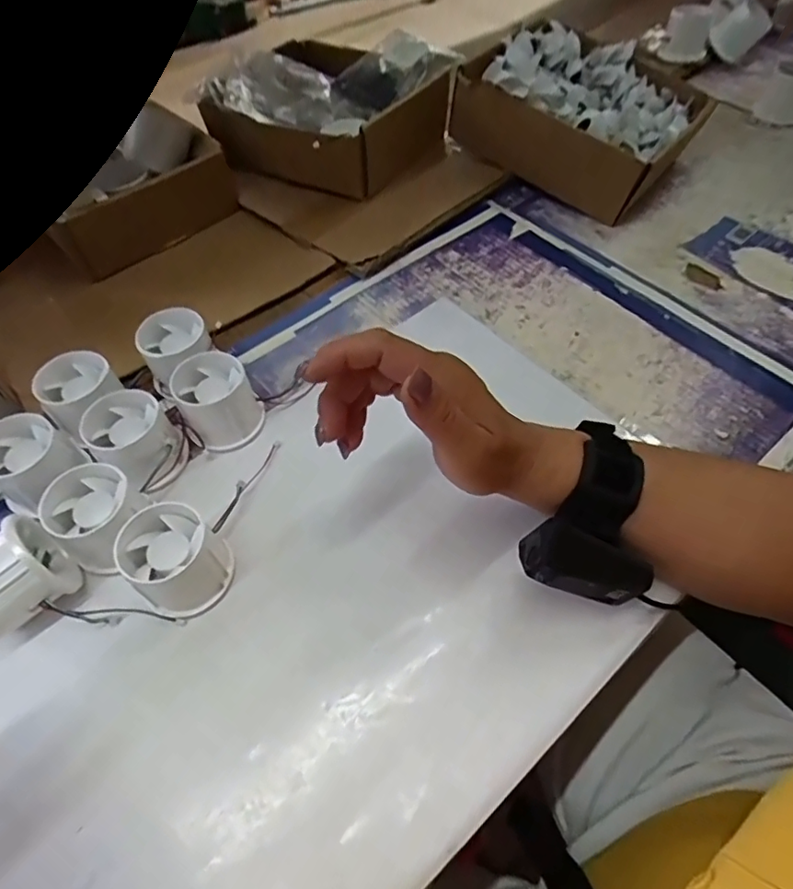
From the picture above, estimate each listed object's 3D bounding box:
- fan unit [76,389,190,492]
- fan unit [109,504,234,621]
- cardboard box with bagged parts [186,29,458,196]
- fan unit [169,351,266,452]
[{"bbox_3d":[-0.183,-0.003,0.380,0.061,0.049,0.050,30,62,19],"label":"fan unit"},{"bbox_3d":[-0.133,0.070,0.330,0.053,0.045,0.053,-1,57,1],"label":"fan unit"},{"bbox_3d":[-0.069,-0.365,0.591,0.214,0.082,0.203,22,60,15],"label":"cardboard box with bagged parts"},{"bbox_3d":[-0.129,-0.031,0.396,0.050,0.048,0.053,-1,57,1],"label":"fan unit"}]

